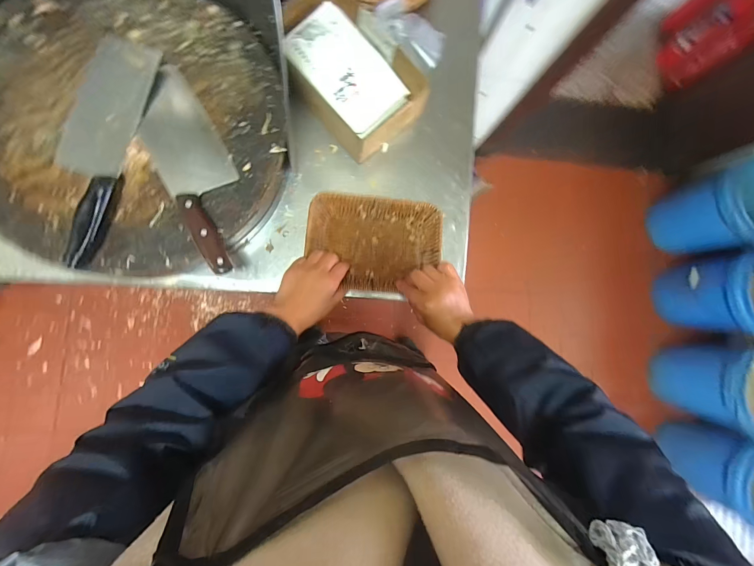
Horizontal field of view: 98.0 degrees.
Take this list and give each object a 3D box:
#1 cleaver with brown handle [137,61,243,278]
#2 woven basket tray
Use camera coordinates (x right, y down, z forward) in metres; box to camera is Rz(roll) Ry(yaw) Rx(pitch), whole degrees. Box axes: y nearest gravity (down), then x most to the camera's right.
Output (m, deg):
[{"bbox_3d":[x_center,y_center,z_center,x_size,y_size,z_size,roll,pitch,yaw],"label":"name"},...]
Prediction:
[{"bbox_3d":[-0.248,-0.156,0.449,0.088,0.018,0.280,-28,89,-8],"label":"cleaver with brown handle"},{"bbox_3d":[-0.004,-0.062,0.519,0.204,0.033,0.144,4,85,-7],"label":"woven basket tray"}]

